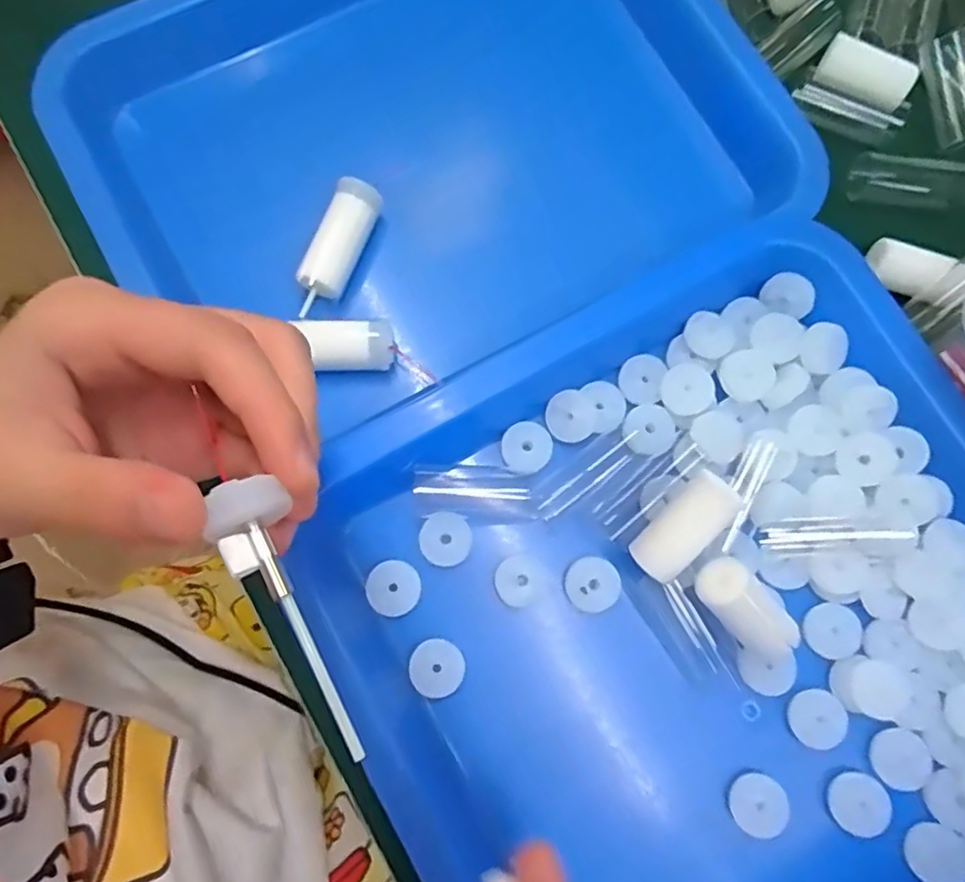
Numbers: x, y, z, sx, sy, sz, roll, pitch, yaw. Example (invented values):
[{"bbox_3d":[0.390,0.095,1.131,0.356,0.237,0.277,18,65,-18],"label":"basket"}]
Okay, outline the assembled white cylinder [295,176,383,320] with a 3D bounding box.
[{"bbox_3d":[-0.062,-0.082,0.276,0.018,0.015,0.058,23,79,3],"label":"assembled white cylinder"}]

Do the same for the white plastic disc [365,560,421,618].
[{"bbox_3d":[-0.035,0.057,0.256,0.021,0.005,0.020,0,79,-2],"label":"white plastic disc"}]

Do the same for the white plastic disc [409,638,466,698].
[{"bbox_3d":[-0.017,0.087,0.252,0.021,0.008,0.021,0,79,-2],"label":"white plastic disc"}]

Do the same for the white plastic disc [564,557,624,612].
[{"bbox_3d":[0.043,0.056,0.257,0.021,0.004,0.021,0,79,-2],"label":"white plastic disc"}]

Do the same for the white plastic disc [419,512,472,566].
[{"bbox_3d":[-0.014,0.039,0.260,0.020,0.004,0.020,-25,81,-7],"label":"white plastic disc"}]

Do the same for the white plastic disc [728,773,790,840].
[{"bbox_3d":[0.104,0.136,0.246,0.021,0.005,0.020,0,79,-2],"label":"white plastic disc"}]

